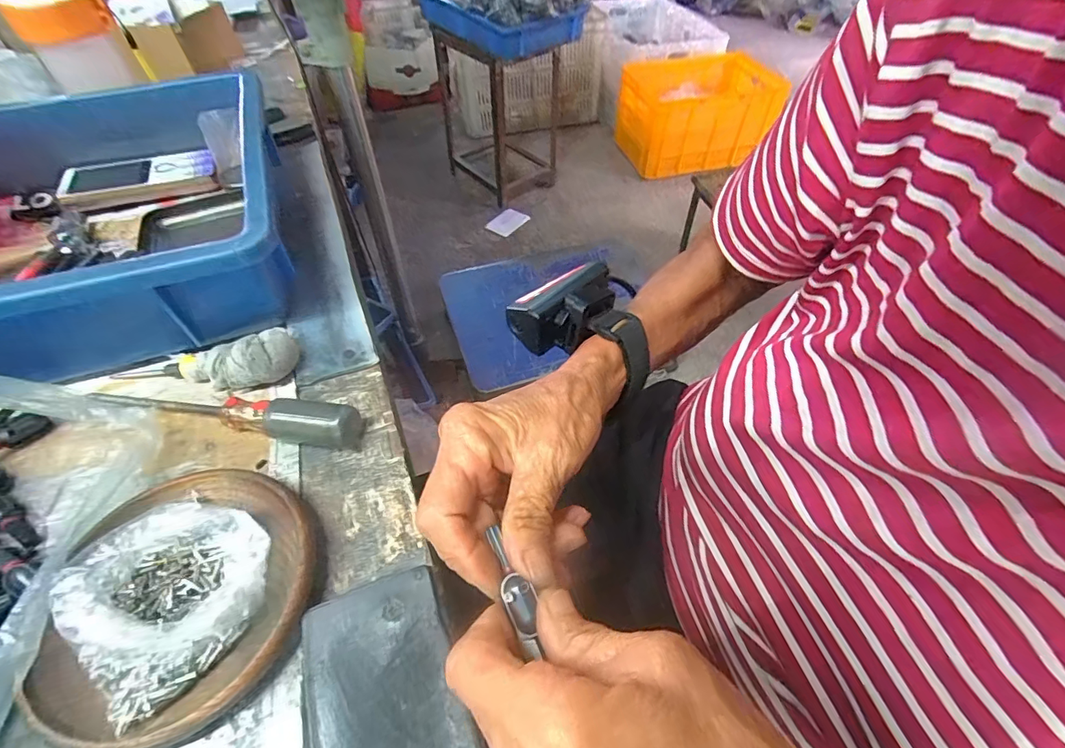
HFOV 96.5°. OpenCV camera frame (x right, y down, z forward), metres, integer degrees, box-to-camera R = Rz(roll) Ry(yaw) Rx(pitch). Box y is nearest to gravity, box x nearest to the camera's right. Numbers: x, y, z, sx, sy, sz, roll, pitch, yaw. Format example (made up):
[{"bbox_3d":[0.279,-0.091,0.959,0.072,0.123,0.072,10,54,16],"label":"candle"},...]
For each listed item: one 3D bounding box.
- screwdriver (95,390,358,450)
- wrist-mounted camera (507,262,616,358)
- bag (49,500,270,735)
[{"bbox_3d":[-0.180,0.023,0.276,0.165,0.023,0.021,7,51,6],"label":"screwdriver"},{"bbox_3d":[0.023,-0.041,0.294,0.068,0.032,0.041,-30,56,-22],"label":"wrist-mounted camera"},{"bbox_3d":[-0.158,0.092,0.209,0.078,0.036,0.075,33,58,25],"label":"bag"}]

